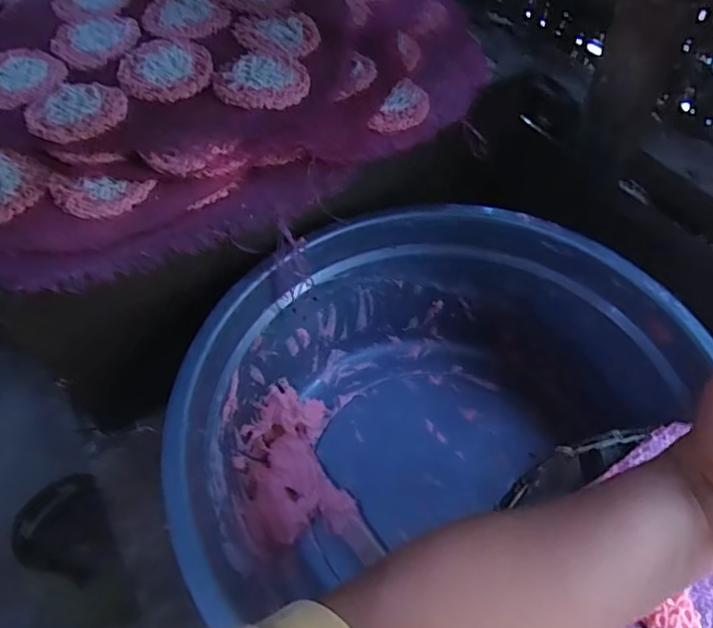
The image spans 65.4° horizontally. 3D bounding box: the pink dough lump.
[{"bbox_3d":[-0.063,0.138,0.531,0.090,0.068,0.139,-13,54,-11],"label":"pink dough lump"}]

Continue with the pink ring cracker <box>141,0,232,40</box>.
[{"bbox_3d":[-0.164,-0.287,0.530,0.079,0.011,0.087,-36,61,-26],"label":"pink ring cracker"}]

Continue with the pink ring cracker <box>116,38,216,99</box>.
[{"bbox_3d":[-0.167,-0.215,0.486,0.079,0.015,0.076,-5,52,-5],"label":"pink ring cracker"}]

